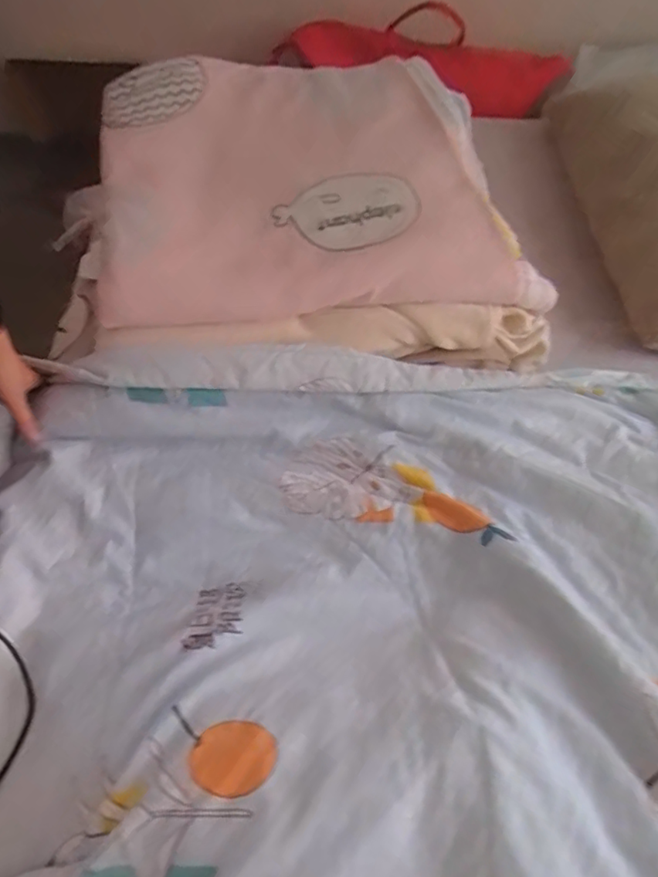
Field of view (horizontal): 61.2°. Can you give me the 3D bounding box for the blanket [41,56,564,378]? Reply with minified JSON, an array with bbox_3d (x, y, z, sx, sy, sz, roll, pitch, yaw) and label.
[{"bbox_3d":[-0.012,-0.334,0.790,0.590,0.151,0.554,-4,61,-3],"label":"blanket"}]

